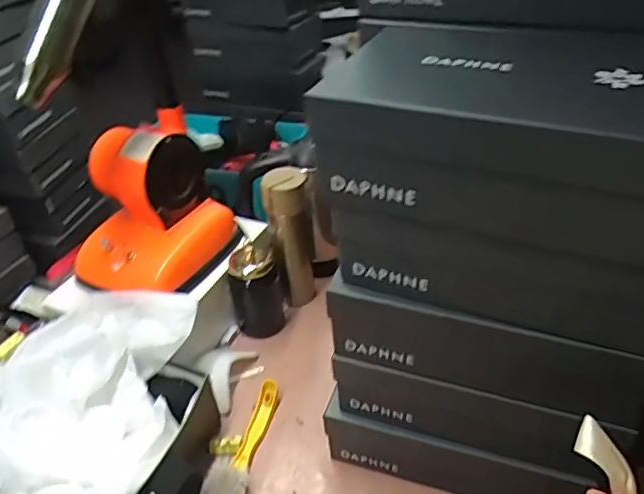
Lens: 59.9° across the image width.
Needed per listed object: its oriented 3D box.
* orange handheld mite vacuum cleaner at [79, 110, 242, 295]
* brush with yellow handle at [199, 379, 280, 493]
[{"bbox_3d":[-0.253,-0.063,0.819,0.152,0.198,0.213,21,44,29],"label":"orange handheld mite vacuum cleaner"},{"bbox_3d":[-0.108,0.270,0.702,0.051,0.030,0.243,6,39,12],"label":"brush with yellow handle"}]

